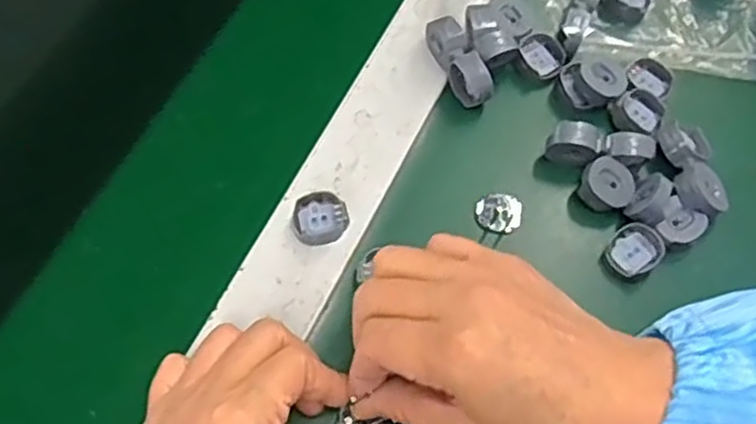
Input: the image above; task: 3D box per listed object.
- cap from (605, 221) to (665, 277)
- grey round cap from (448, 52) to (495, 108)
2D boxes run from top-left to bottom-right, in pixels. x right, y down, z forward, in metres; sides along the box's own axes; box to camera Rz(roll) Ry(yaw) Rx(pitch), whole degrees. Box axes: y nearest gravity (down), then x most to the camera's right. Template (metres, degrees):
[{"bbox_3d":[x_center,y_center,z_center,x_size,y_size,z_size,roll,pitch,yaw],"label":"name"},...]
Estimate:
[{"bbox_3d":[0.134,0.021,0.387,0.028,0.016,0.026,1,63,-1],"label":"cap"},{"bbox_3d":[0.052,-0.075,0.421,0.016,0.024,0.028,-27,67,-15],"label":"grey round cap"}]

